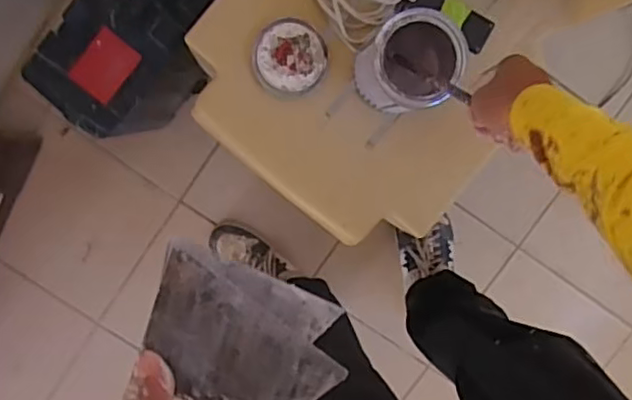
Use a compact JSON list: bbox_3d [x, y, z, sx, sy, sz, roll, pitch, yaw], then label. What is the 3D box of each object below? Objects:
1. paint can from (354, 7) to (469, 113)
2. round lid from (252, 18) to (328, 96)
[{"bbox_3d":[0.109,-0.159,0.745,0.106,0.121,0.115,0,98,-1],"label":"paint can"},{"bbox_3d":[-0.032,-0.180,0.794,0.089,0.013,0.091,-4,98,0],"label":"round lid"}]

